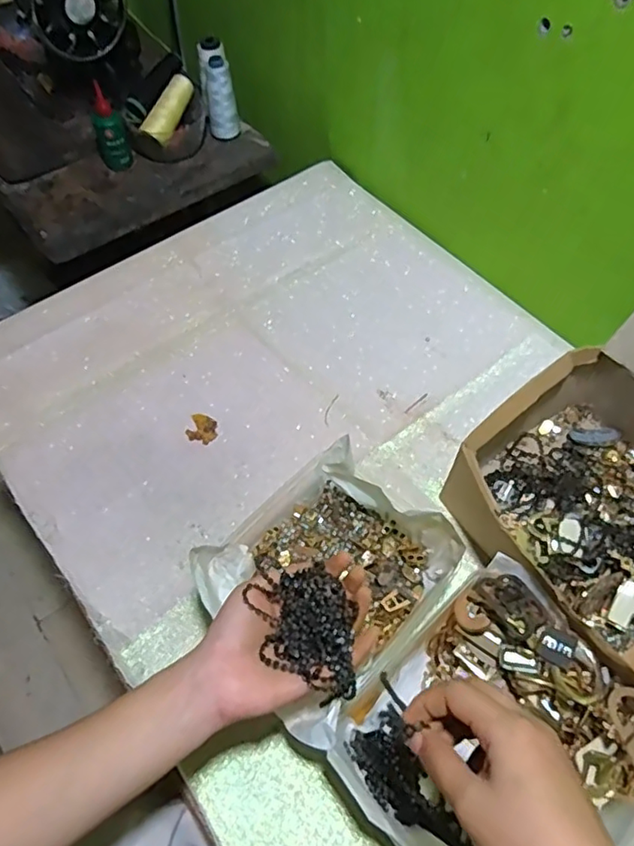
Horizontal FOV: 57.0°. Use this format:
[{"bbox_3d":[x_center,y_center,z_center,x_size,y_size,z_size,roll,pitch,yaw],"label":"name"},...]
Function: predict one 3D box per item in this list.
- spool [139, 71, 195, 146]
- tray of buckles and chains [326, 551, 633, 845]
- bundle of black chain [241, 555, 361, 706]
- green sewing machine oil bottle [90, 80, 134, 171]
[{"bbox_3d":[-0.222,-0.470,0.873,0.036,0.038,0.111,28,86,18],"label":"spool"},{"bbox_3d":[0.134,0.243,0.437,0.200,0.087,0.194,-36,64,-18],"label":"tray of buckles and chains"},{"bbox_3d":[-0.008,0.139,0.400,0.062,0.023,0.092,-3,58,0],"label":"bundle of black chain"},{"bbox_3d":[-0.303,-0.425,0.850,0.046,0.112,0.032,-18,60,-9],"label":"green sewing machine oil bottle"}]

